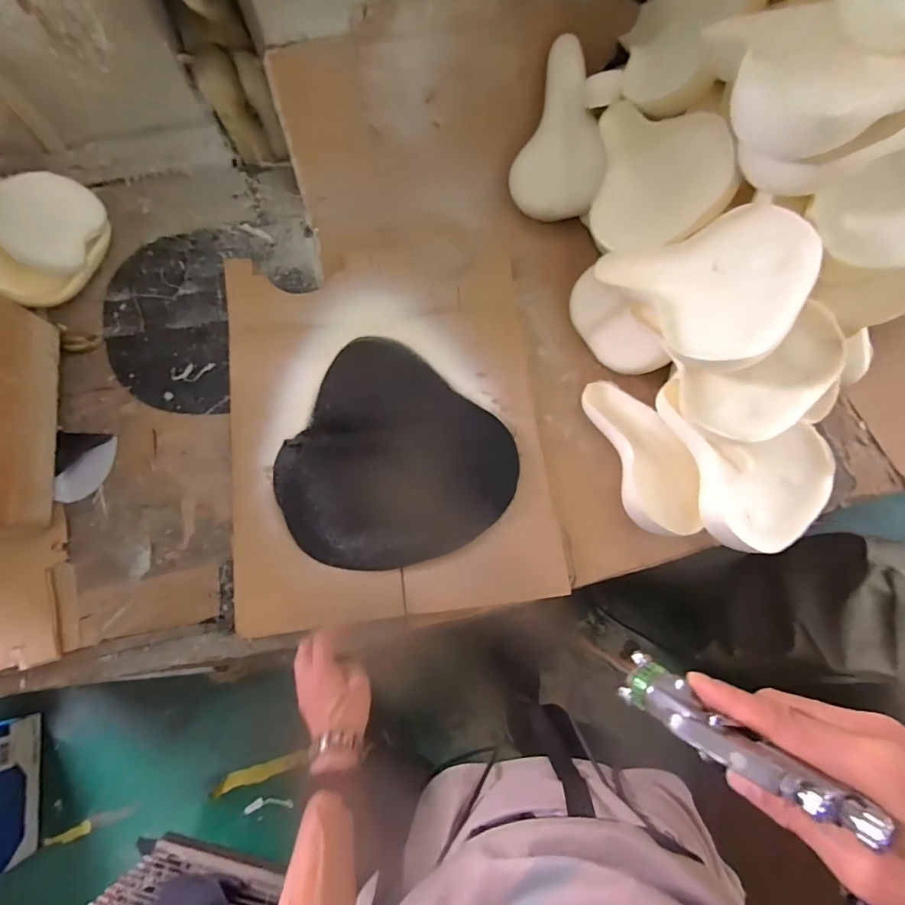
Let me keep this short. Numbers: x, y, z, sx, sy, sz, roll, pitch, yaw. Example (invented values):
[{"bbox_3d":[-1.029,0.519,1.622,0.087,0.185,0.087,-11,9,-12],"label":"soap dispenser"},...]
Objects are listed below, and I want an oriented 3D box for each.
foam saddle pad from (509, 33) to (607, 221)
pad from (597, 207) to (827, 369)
[{"bbox_3d":[0.169,-0.530,0.778,0.060,0.167,0.240,-32,105,-51],"label":"foam saddle pad"},{"bbox_3d":[0.309,-0.201,0.579,0.242,0.037,0.176,3,84,39],"label":"pad"}]

